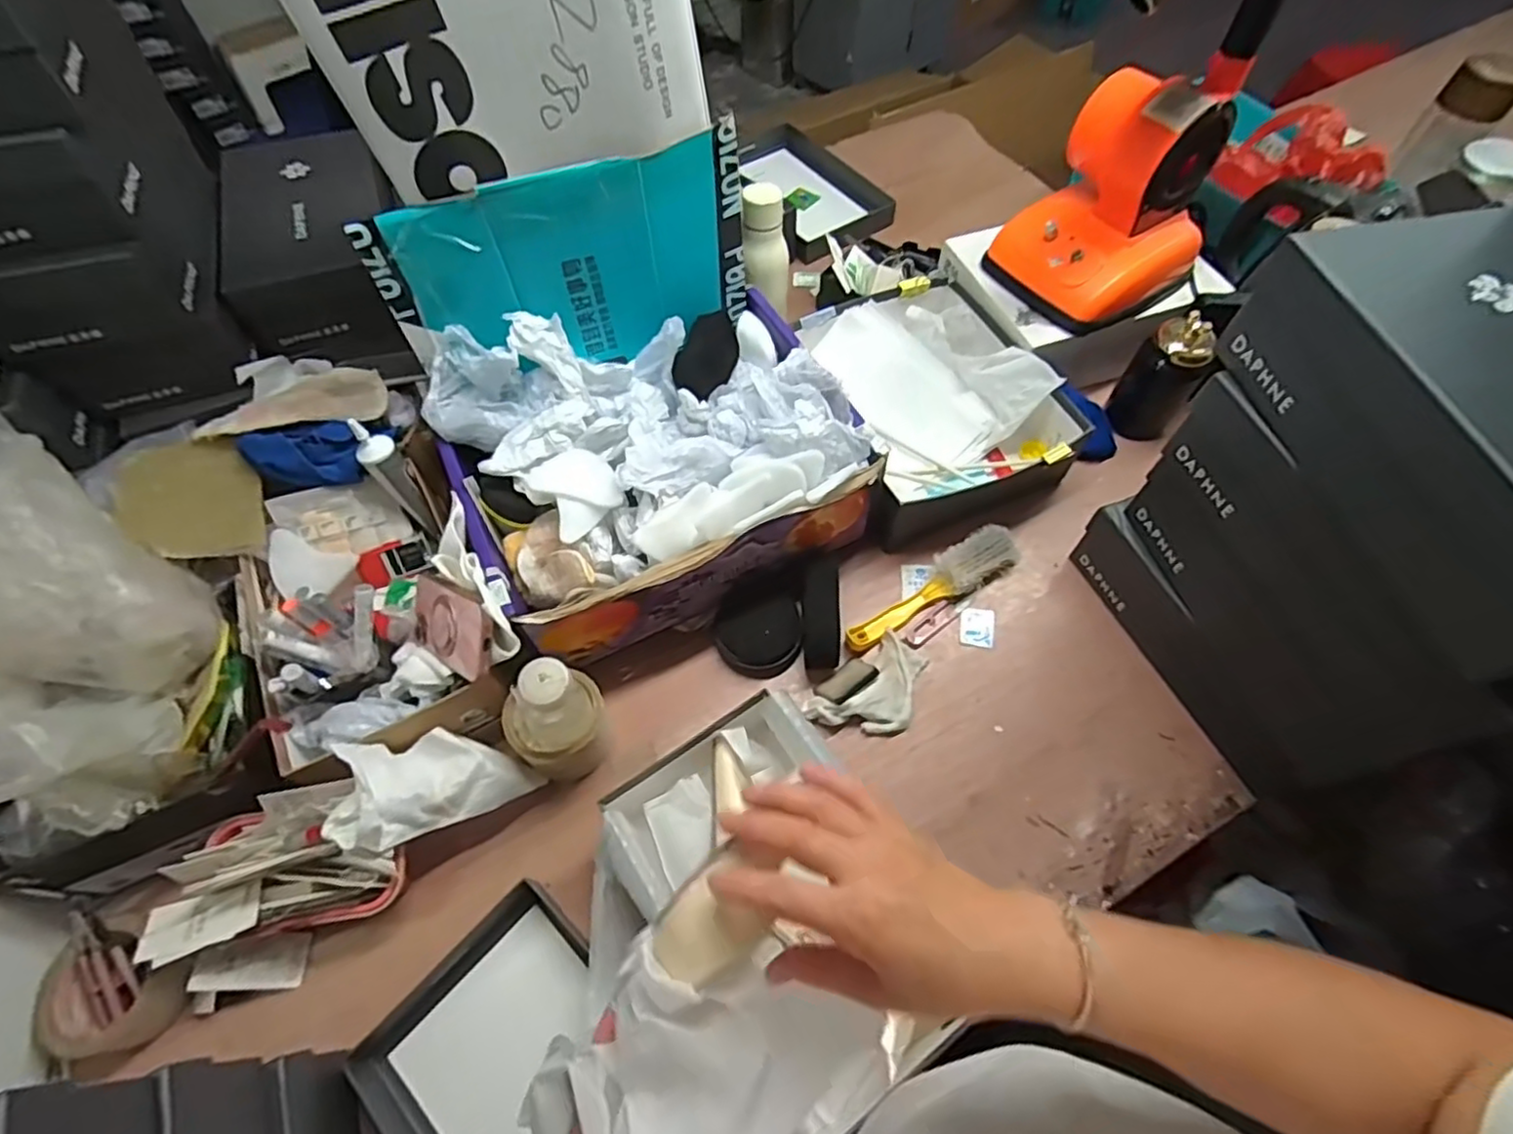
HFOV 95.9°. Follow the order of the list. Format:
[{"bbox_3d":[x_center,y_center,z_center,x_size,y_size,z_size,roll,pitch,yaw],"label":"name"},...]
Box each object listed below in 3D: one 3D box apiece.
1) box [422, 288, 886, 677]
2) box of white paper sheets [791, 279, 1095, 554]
[{"bbox_3d":[-0.106,-0.120,0.724,0.387,0.169,0.303,-25,63,-13],"label":"box"},{"bbox_3d":[0.212,-0.210,0.859,0.271,0.102,0.335,-18,62,-10],"label":"box of white paper sheets"}]

